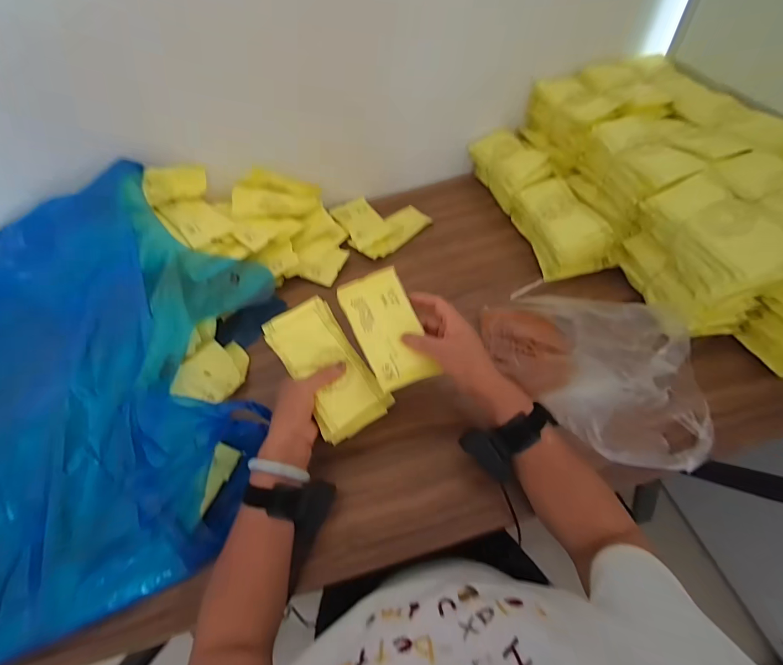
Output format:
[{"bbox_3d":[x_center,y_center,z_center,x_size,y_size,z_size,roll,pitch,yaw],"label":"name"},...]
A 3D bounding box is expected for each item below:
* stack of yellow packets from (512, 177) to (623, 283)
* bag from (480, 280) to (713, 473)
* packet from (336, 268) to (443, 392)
[{"bbox_3d":[0.307,-0.191,0.675,0.106,0.094,0.190,-15,55,-7],"label":"stack of yellow packets"},{"bbox_3d":[0.277,0.036,0.526,0.230,0.085,0.329,-25,57,-14],"label":"bag"},{"bbox_3d":[-0.006,-0.006,0.483,0.082,0.006,0.156,-20,74,-10],"label":"packet"}]

